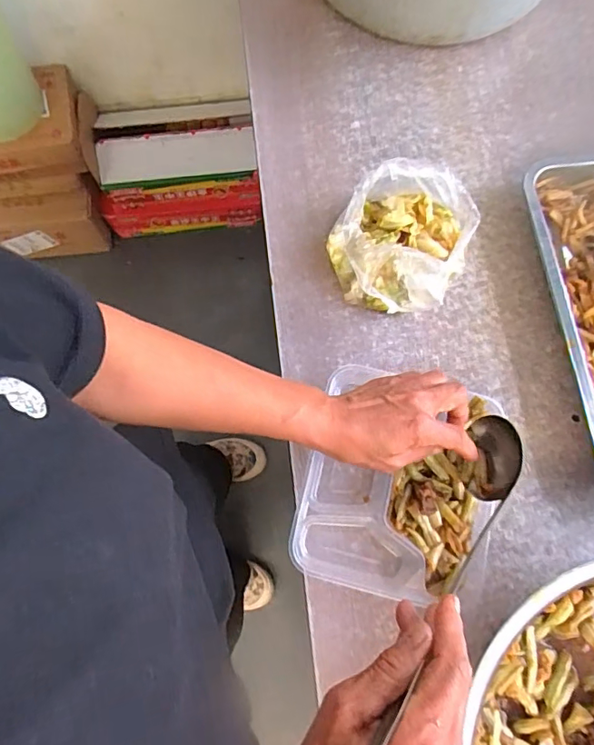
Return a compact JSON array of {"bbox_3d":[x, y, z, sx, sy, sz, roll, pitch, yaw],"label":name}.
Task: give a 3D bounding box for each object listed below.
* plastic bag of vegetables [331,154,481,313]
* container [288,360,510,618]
[{"bbox_3d":[0.115,-0.147,0.552,0.135,0.089,0.162,33,78,9],"label":"plastic bag of vegetables"},{"bbox_3d":[0.107,0.112,0.508,0.191,0.037,0.210,14,76,5],"label":"container"}]

